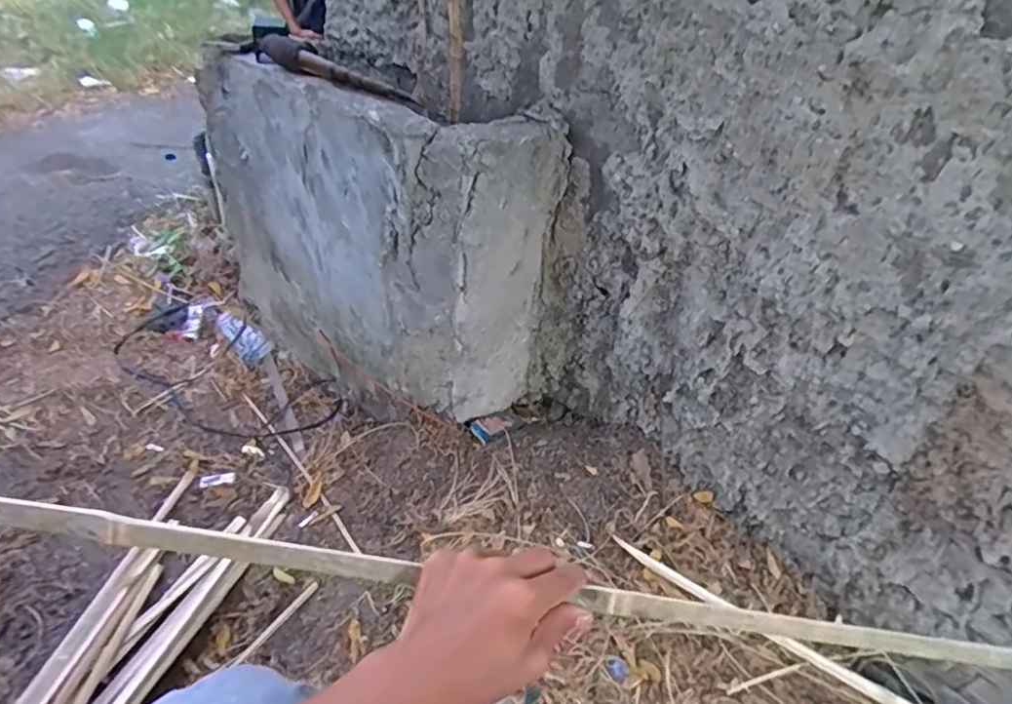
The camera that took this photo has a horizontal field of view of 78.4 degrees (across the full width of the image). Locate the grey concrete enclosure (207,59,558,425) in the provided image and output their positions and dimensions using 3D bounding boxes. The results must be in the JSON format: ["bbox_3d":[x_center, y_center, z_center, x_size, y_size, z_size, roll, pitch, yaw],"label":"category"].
[{"bbox_3d":[-0.281,-0.236,1.193,0.711,0.531,0.250,29,41,27],"label":"grey concrete enclosure"}]

